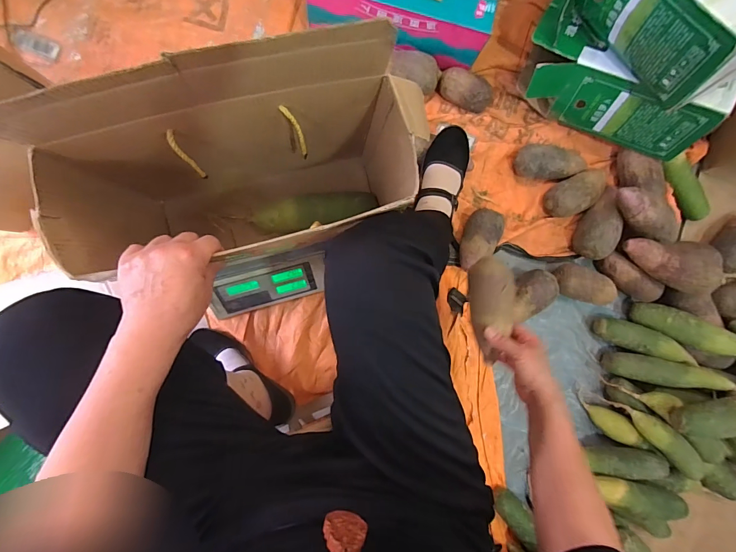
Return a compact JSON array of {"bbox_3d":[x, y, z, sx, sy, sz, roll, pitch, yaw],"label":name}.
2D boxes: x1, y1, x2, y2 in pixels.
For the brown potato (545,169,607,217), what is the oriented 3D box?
[{"bbox_3d":[0.434,-0.172,0.741,0.129,0.052,0.071,-29,91,-4],"label":"brown potato"}]

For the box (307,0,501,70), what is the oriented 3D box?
[{"bbox_3d":[0.055,-0.475,0.663,0.329,0.125,0.085,9,88,-4],"label":"box"}]

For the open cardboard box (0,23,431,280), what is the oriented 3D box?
[{"bbox_3d":[-0.134,-0.109,0.462,0.389,0.381,0.163,-8,91,-4],"label":"open cardboard box"}]

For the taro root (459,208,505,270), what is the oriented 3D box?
[{"bbox_3d":[0.223,-0.072,0.712,0.068,0.062,0.131,23,87,-4],"label":"taro root"}]

